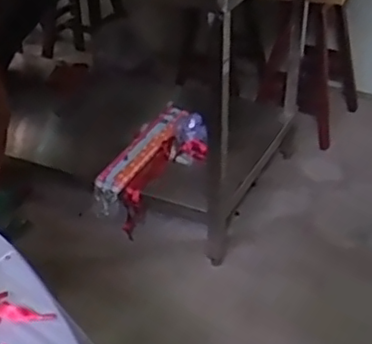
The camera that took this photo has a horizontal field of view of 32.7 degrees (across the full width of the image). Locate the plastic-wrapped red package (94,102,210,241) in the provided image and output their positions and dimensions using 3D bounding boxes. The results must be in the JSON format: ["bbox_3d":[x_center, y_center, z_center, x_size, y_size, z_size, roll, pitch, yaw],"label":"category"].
[{"bbox_3d":[-0.092,-0.034,1.913,0.201,0.125,0.481,23,58,31],"label":"plastic-wrapped red package"}]

